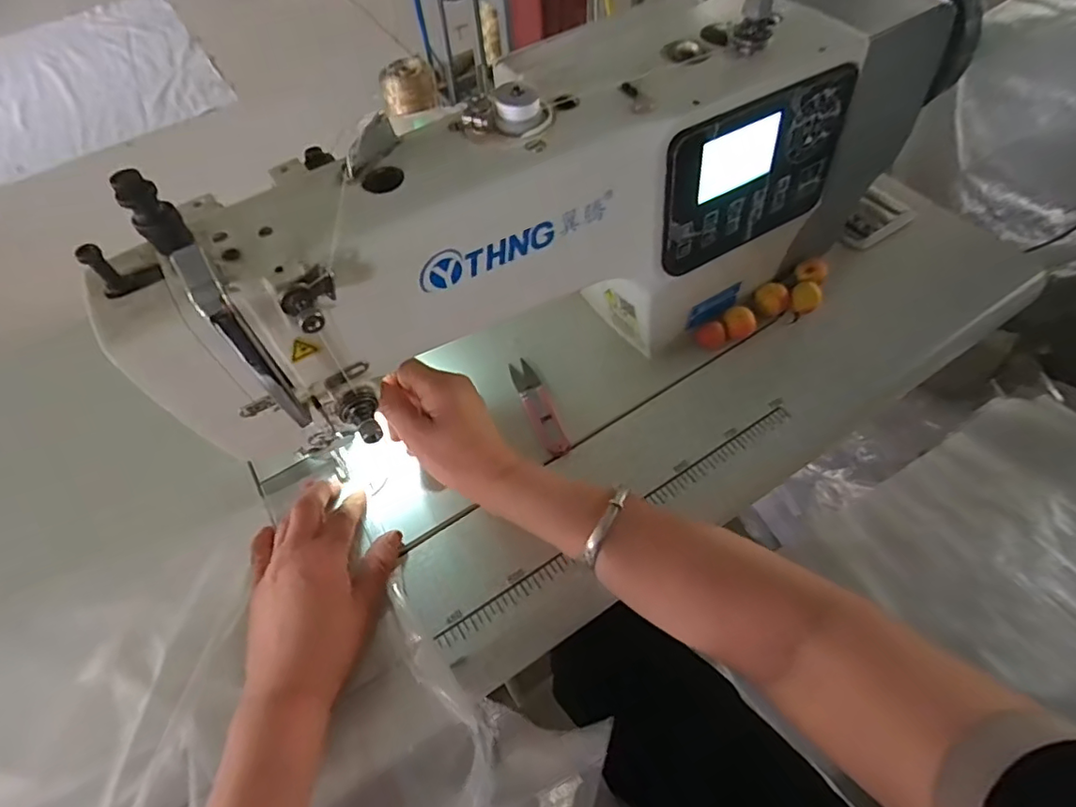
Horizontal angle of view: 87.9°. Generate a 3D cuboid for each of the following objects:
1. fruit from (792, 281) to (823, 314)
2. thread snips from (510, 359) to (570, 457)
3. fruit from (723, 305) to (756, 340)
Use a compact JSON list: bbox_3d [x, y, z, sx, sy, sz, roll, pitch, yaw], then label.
[{"bbox_3d":[0.243,-0.096,0.507,0.024,0.020,0.024,22,62,16],"label":"fruit"},{"bbox_3d":[0.001,0.002,0.478,0.022,0.010,0.102,-18,59,-8],"label":"thread snips"},{"bbox_3d":[0.181,-0.072,0.500,0.028,0.022,0.025,22,62,16],"label":"fruit"}]

